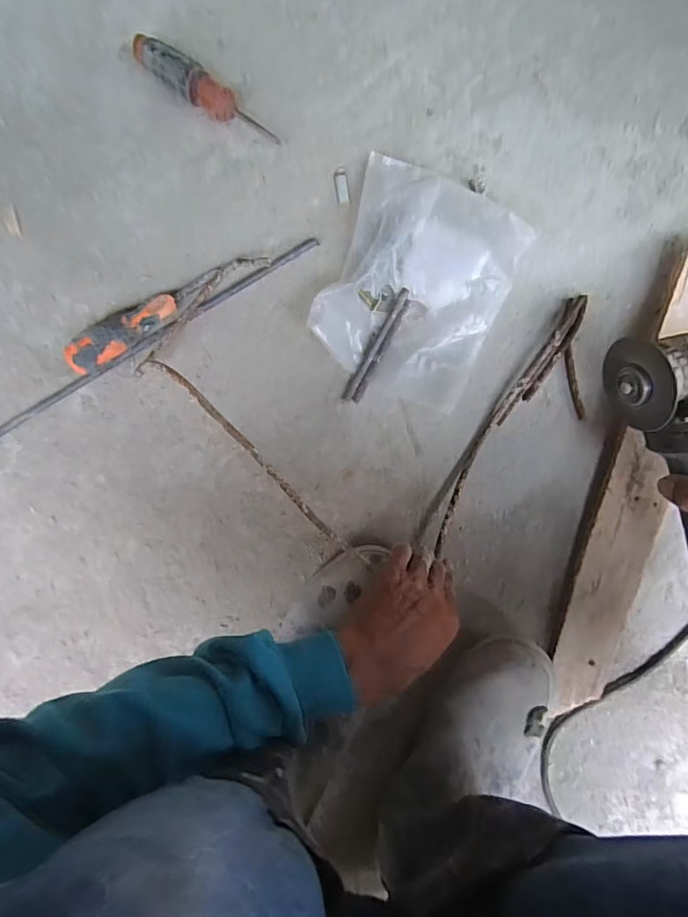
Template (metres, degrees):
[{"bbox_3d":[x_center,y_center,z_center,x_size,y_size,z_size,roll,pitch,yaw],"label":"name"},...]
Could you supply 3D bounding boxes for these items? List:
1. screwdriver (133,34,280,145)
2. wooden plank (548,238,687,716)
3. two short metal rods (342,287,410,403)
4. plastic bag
[{"bbox_3d":[-0.132,-0.347,0.478,0.147,0.032,0.028,35,93,1],"label":"screwdriver"},{"bbox_3d":[0.286,0.026,0.480,0.077,0.019,0.457,17,98,4],"label":"wooden plank"},{"bbox_3d":[0.033,-0.111,0.497,0.017,0.013,0.118,28,93,1],"label":"two short metal rods"},{"bbox_3d":[0.069,-0.163,0.479,0.159,0.035,0.198,23,93,1],"label":"plastic bag"}]

